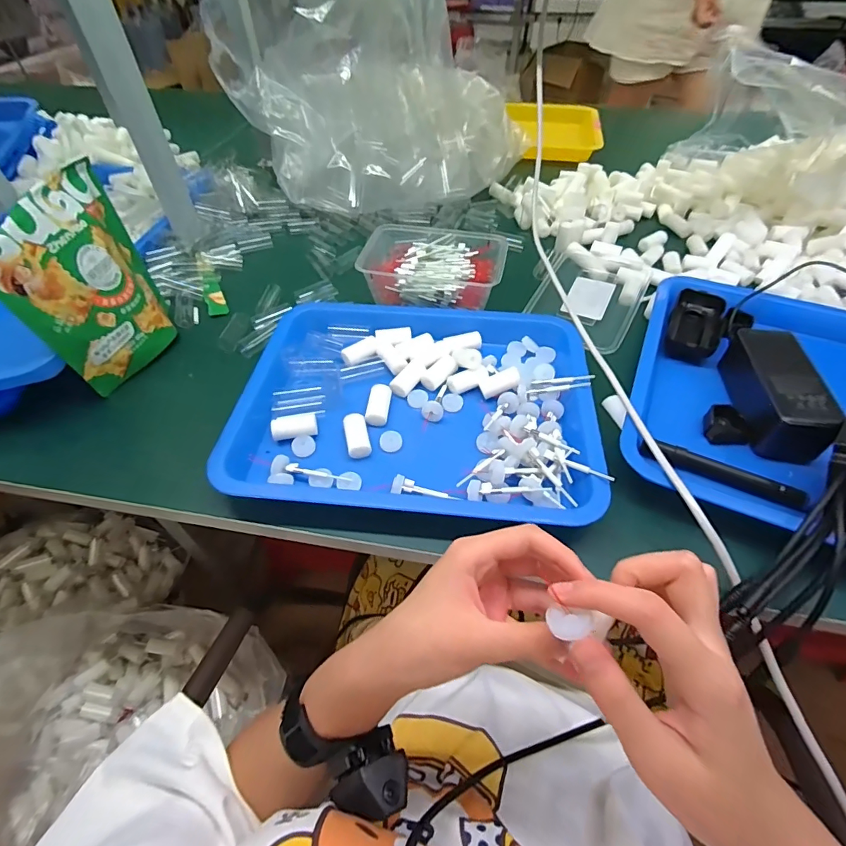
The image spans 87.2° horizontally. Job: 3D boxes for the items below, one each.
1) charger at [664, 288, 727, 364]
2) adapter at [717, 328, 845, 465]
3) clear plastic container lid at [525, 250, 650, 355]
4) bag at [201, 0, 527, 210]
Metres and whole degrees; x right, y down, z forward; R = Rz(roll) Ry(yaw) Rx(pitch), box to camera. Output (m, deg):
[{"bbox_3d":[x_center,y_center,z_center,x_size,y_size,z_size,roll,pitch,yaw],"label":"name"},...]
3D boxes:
[{"bbox_3d":[0.309,-0.113,0.504,0.052,0.029,0.108,24,54,20],"label":"charger"},{"bbox_3d":[0.329,-0.034,0.417,0.058,0.039,0.135,7,50,7],"label":"adapter"},{"bbox_3d":[0.207,-0.160,0.554,0.118,0.020,0.177,25,55,20],"label":"clear plastic container lid"},{"bbox_3d":[-0.044,-0.479,0.639,0.415,0.257,0.247,-36,58,-26],"label":"bag"}]

